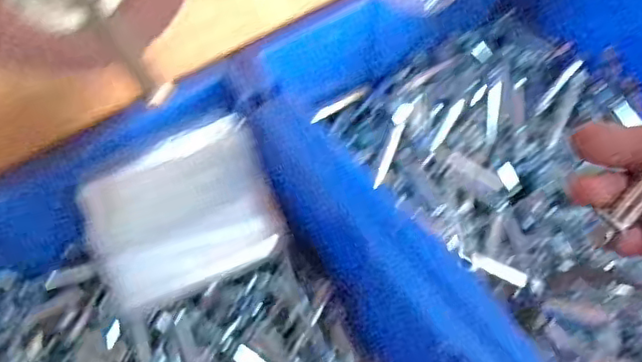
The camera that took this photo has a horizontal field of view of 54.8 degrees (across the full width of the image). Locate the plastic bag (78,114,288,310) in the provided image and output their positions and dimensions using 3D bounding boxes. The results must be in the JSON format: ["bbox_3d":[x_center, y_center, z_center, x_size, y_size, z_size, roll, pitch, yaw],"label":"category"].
[{"bbox_3d":[-0.092,0.022,0.419,0.120,0.011,0.098,-23,102,-12],"label":"plastic bag"}]

